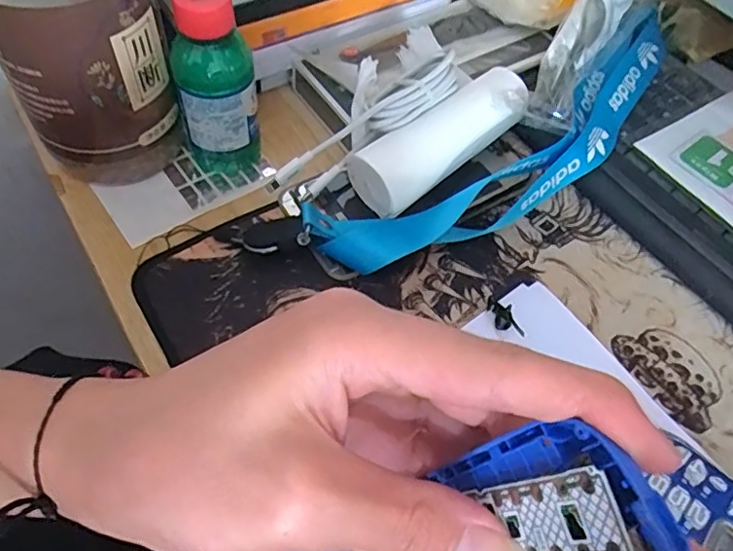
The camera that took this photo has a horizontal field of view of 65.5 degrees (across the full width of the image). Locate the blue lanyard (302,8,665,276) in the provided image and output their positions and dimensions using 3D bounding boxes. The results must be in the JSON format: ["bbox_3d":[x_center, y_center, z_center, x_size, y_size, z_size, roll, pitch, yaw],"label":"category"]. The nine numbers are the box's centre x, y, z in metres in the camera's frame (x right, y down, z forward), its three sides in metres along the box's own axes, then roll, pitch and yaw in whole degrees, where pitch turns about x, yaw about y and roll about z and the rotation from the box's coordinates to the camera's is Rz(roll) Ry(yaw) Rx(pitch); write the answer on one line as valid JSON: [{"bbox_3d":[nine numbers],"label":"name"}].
[{"bbox_3d":[0.100,-0.078,0.342,0.293,0.034,0.064,-31,64,-22],"label":"blue lanyard"}]

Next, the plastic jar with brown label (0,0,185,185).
[{"bbox_3d":[-0.138,-0.119,0.280,0.077,0.150,0.075,2,56,-3],"label":"plastic jar with brown label"}]

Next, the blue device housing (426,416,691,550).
[{"bbox_3d":[0.041,0.082,0.163,0.010,0.114,0.058,-2,58,-32],"label":"blue device housing"}]

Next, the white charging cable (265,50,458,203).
[{"bbox_3d":[-0.001,-0.084,0.325,0.128,0.027,0.029,-38,66,-11],"label":"white charging cable"}]

